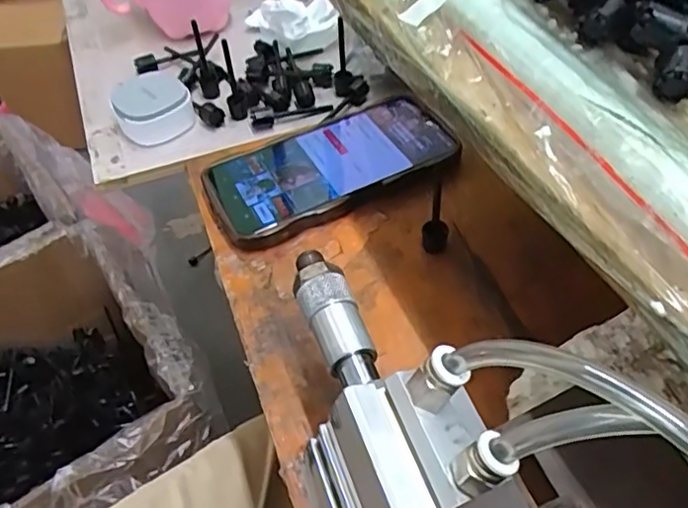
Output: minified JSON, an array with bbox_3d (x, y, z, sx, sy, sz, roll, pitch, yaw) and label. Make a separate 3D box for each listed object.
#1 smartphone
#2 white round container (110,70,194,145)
[{"bbox_3d":[-0.008,-0.057,0.406,0.162,0.017,0.081,-22,52,-14],"label":"smartphone"},{"bbox_3d":[-0.145,-0.114,0.458,0.054,0.028,0.064,-19,51,-12],"label":"white round container"}]

